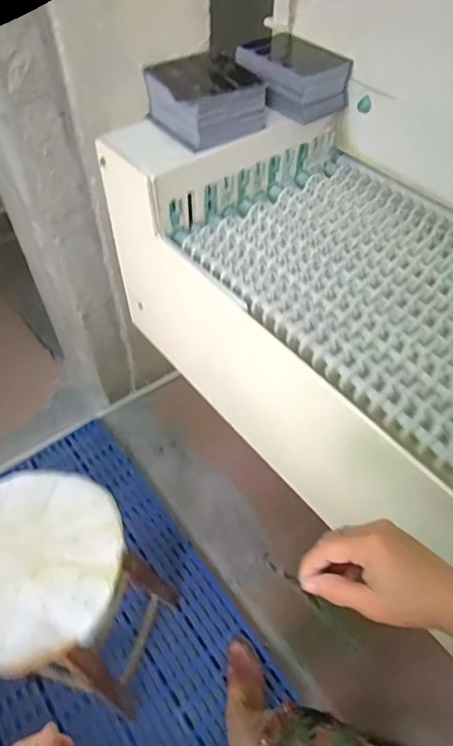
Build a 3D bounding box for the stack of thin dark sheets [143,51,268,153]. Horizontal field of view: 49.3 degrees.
[{"bbox_3d":[-0.027,-0.437,0.789,0.151,0.083,0.156,-27,57,-19],"label":"stack of thin dark sheets"}]

